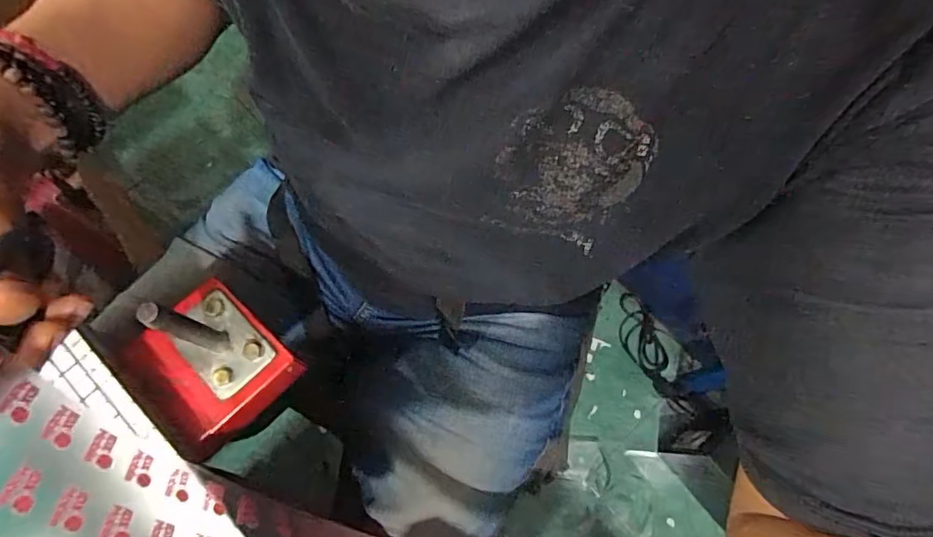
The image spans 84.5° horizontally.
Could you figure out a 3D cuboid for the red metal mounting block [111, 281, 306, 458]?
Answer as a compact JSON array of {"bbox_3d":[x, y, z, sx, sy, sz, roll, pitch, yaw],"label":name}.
[{"bbox_3d":[-0.158,0.051,0.304,0.094,0.041,0.077,43,75,11],"label":"red metal mounting block"}]

